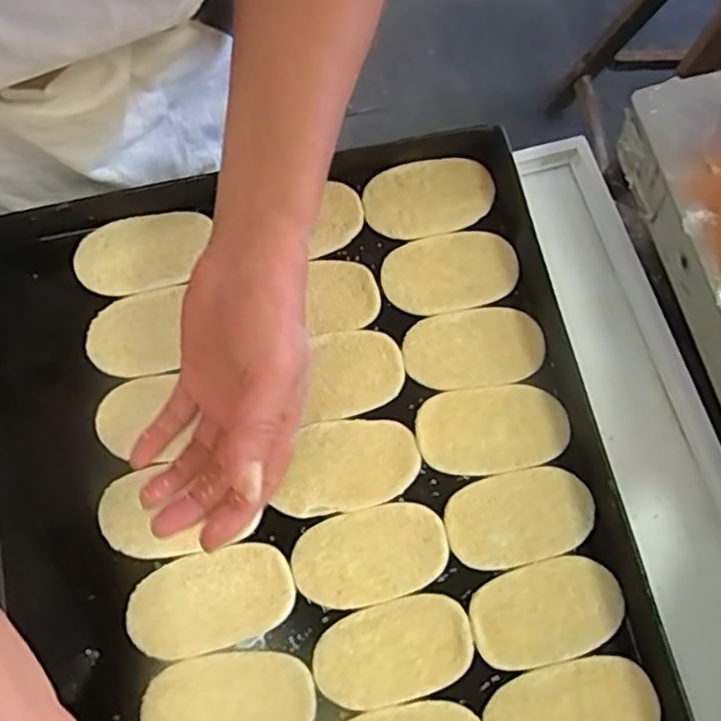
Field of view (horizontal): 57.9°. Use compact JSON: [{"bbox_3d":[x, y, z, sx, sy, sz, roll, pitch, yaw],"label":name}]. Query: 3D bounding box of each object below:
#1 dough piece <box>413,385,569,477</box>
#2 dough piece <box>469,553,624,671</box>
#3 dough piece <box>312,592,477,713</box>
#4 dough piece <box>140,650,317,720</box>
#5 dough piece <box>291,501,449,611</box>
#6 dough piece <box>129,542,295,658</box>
[{"bbox_3d":[0.094,0.049,0.464,0.106,0.008,0.060,-7,75,-3],"label":"dough piece"},{"bbox_3d":[0.125,0.167,0.433,0.102,0.005,0.061,-15,75,-5],"label":"dough piece"},{"bbox_3d":[0.022,0.190,0.425,0.102,0.004,0.059,-16,75,-6],"label":"dough piece"},{"bbox_3d":[-0.083,0.218,0.411,0.105,0.004,0.060,-7,75,-3],"label":"dough piece"},{"bbox_3d":[0.007,0.132,0.441,0.102,0.004,0.060,-13,75,-5],"label":"dough piece"},{"bbox_3d":[-0.098,0.157,0.428,0.105,0.006,0.059,-15,75,-6],"label":"dough piece"}]

